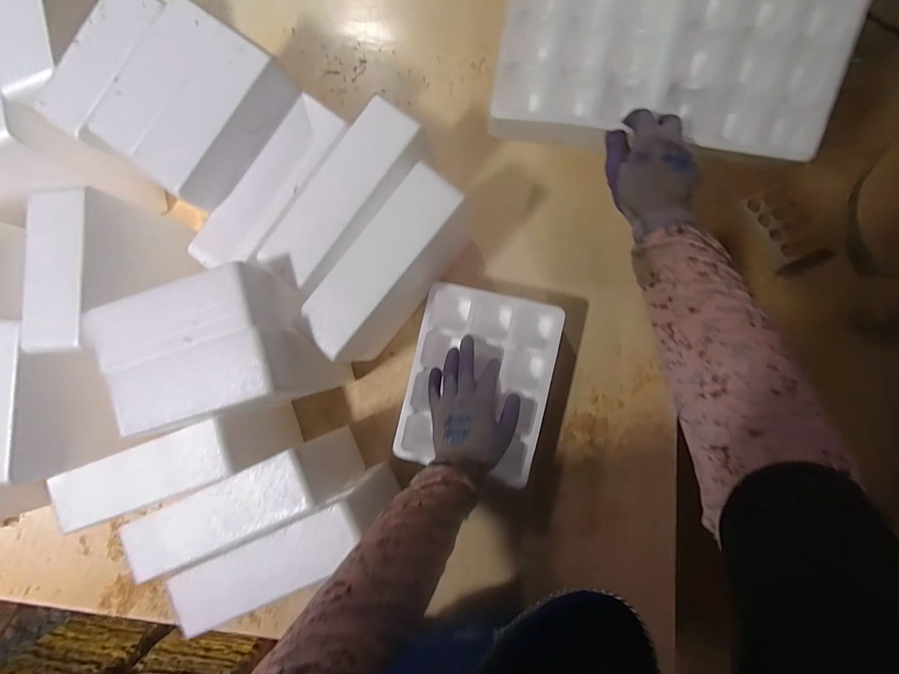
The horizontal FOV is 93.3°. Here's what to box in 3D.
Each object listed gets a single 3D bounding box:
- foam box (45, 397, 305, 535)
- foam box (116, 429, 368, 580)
[{"bbox_3d":[-0.351,0.171,0.573,0.248,0.174,0.081,-21,85,6],"label":"foam box"},{"bbox_3d":[-0.255,0.212,0.554,0.237,0.161,0.079,-26,84,6],"label":"foam box"}]

